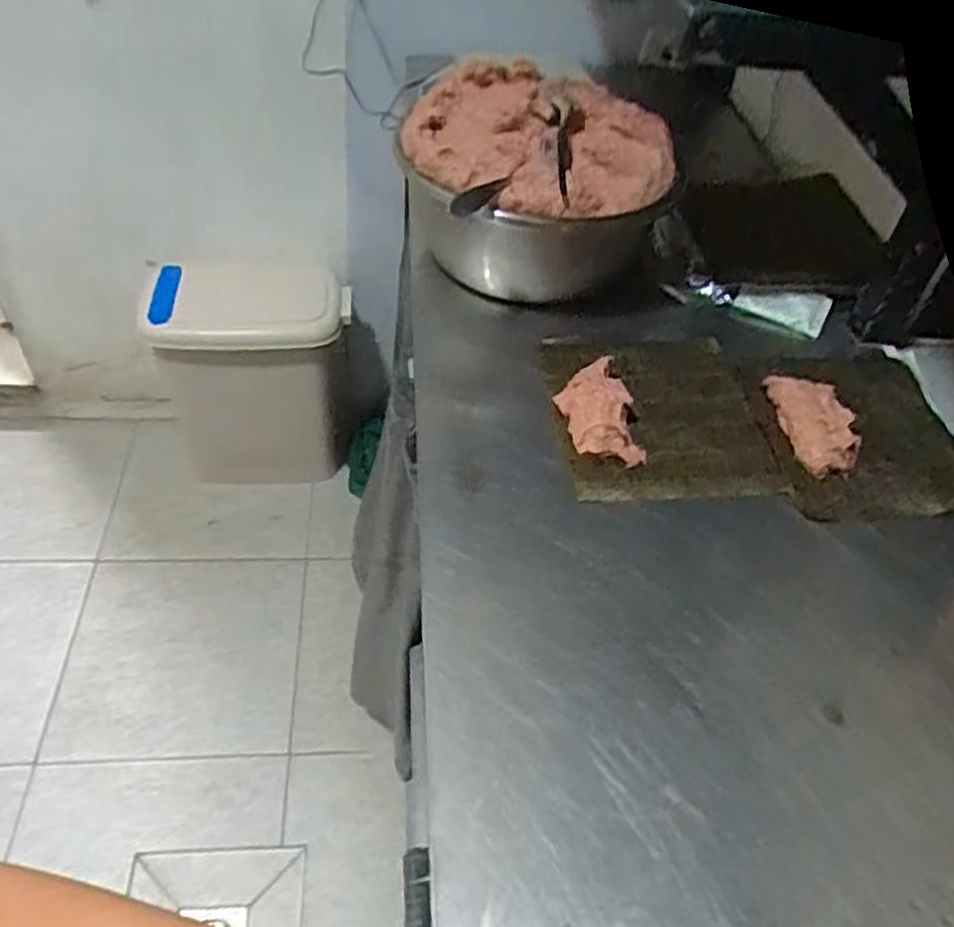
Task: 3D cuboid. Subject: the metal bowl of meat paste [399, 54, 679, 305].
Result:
[{"bbox_3d":[0.063,-0.267,0.788,0.233,0.180,0.221,3,46,-3],"label":"metal bowl of meat paste"}]

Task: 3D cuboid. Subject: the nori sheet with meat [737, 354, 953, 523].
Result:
[{"bbox_3d":[0.346,-0.043,0.711,0.175,0.026,0.209,-1,46,-8],"label":"nori sheet with meat"}]

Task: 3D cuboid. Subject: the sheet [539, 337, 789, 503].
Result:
[{"bbox_3d":[0.163,-0.055,0.711,0.185,0.030,0.205,0,46,-7],"label":"sheet"}]

